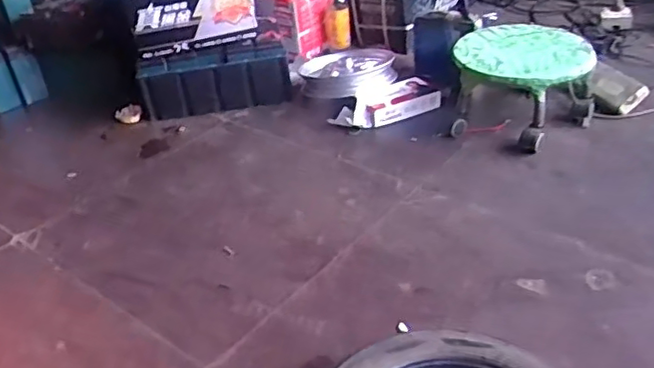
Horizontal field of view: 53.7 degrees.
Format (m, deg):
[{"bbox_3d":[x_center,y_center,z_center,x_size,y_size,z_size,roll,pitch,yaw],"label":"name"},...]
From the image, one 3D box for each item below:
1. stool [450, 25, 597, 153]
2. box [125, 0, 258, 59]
[{"bbox_3d":[0.474,-0.243,1.559,0.306,0.176,0.329,-4,34,3],"label":"stool"},{"bbox_3d":[-0.346,-0.472,1.654,0.304,0.200,0.164,-10,34,-7],"label":"box"}]

